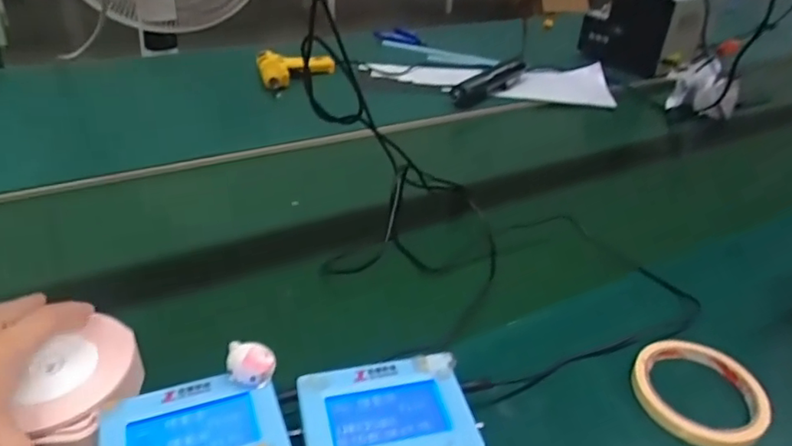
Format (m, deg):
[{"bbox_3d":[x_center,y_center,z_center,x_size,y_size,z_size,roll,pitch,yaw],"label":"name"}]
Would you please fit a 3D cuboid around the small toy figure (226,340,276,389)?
[{"bbox_3d":[-0.091,0.090,0.361,0.028,0.028,0.024,-8,35,-16],"label":"small toy figure"}]

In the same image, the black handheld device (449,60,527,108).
[{"bbox_3d":[0.152,-0.232,0.943,0.035,0.046,0.184,25,39,29],"label":"black handheld device"}]

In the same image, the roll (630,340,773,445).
[{"bbox_3d":[0.226,0.126,0.428,0.085,0.022,0.094,-25,43,-36],"label":"roll"}]

